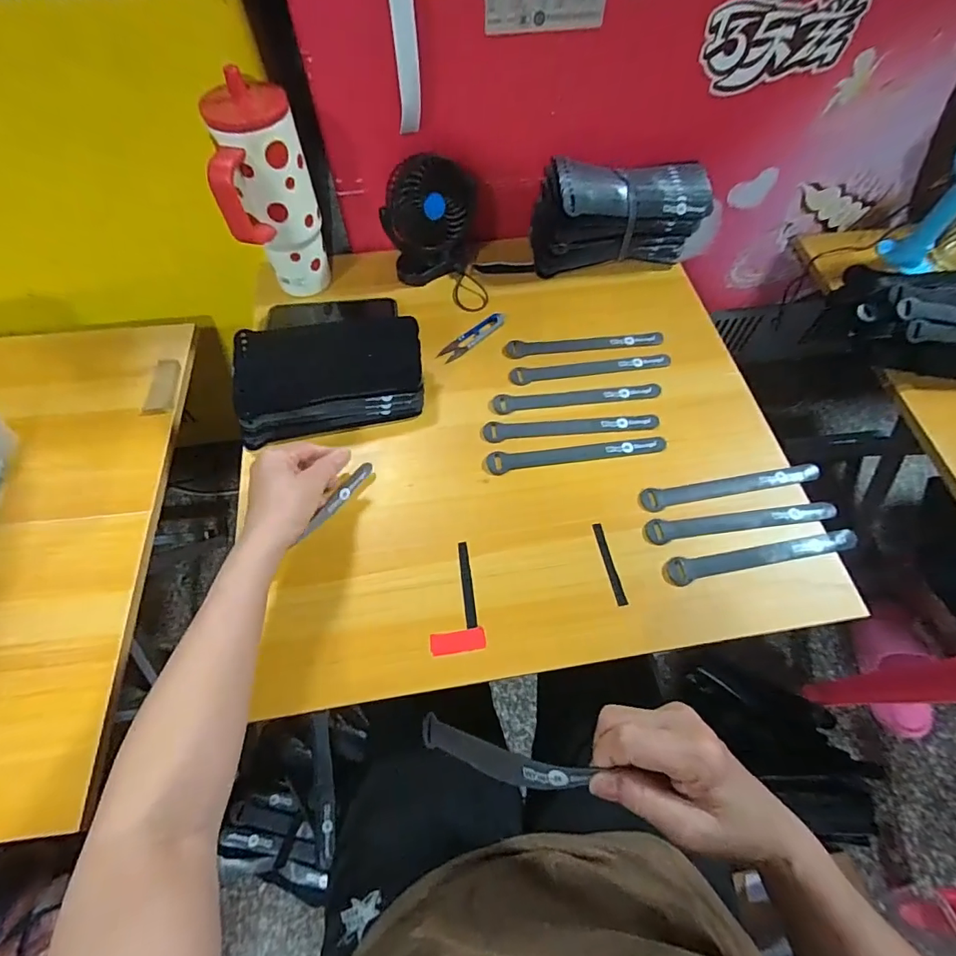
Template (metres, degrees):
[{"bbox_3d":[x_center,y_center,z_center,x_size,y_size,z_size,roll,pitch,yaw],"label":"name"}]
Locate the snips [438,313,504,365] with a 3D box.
[{"bbox_3d":[-0.007,-0.177,0.606,0.101,0.008,0.024,-39,69,-18],"label":"snips"}]

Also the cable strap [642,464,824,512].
[{"bbox_3d":[0.264,0.008,0.503,0.190,0.009,0.024,-8,62,-4],"label":"cable strap"}]

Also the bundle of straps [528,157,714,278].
[{"bbox_3d":[0.183,-0.346,0.640,0.206,0.110,0.082,-8,62,-4],"label":"bundle of straps"}]

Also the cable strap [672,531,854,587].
[{"bbox_3d":[0.278,0.076,0.473,0.190,0.011,0.024,-9,63,-5],"label":"cable strap"}]

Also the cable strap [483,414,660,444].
[{"bbox_3d":[0.104,-0.057,0.546,0.193,0.008,0.023,-4,62,-2],"label":"cable strap"}]

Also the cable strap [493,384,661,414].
[{"bbox_3d":[0.115,-0.094,0.565,0.191,0.009,0.024,-5,62,-3],"label":"cable strap"}]

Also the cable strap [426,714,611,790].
[{"bbox_3d":[0.007,0.204,0.359,0.019,0.167,0.024,35,59,-29],"label":"cable strap"}]

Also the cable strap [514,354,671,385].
[{"bbox_3d":[0.135,-0.133,0.585,0.190,0.008,0.024,-7,63,-4],"label":"cable strap"}]

